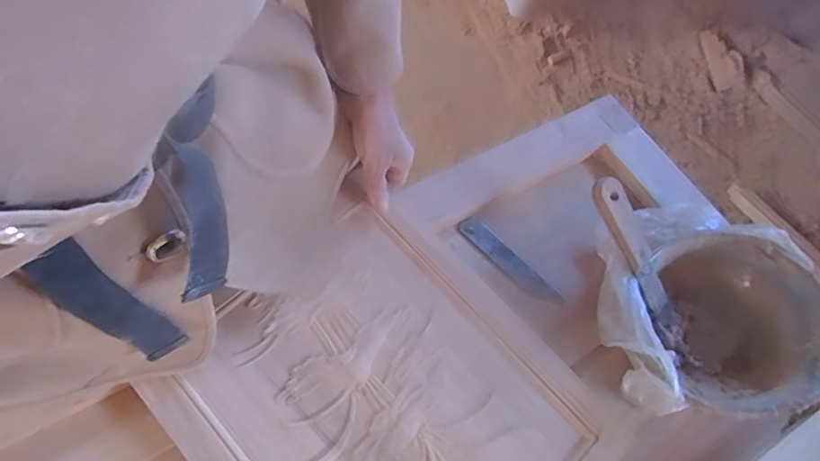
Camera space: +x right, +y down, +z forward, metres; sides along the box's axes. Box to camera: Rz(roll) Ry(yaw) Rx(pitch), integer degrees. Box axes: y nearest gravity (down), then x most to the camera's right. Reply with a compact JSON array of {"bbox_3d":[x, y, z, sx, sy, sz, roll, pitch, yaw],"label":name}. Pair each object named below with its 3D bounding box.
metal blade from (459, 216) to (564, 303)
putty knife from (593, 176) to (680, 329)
[{"bbox_3d":[0.109,0.034,0.567,0.025,0.005,0.130,-43,77,-14],"label":"metal blade"},{"bbox_3d":[0.228,0.024,0.516,0.034,0.014,0.165,-32,100,-18],"label":"putty knife"}]

